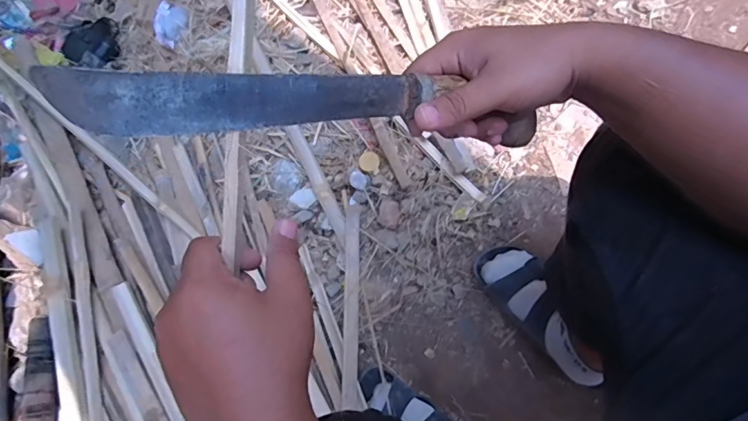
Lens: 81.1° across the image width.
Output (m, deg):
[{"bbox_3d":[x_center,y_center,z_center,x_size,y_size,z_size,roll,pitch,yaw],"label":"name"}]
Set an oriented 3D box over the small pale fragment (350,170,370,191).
[{"bbox_3d":[-0.025,-0.055,0.790,0.036,0.014,0.033,0,74,1],"label":"small pale fragment"}]

